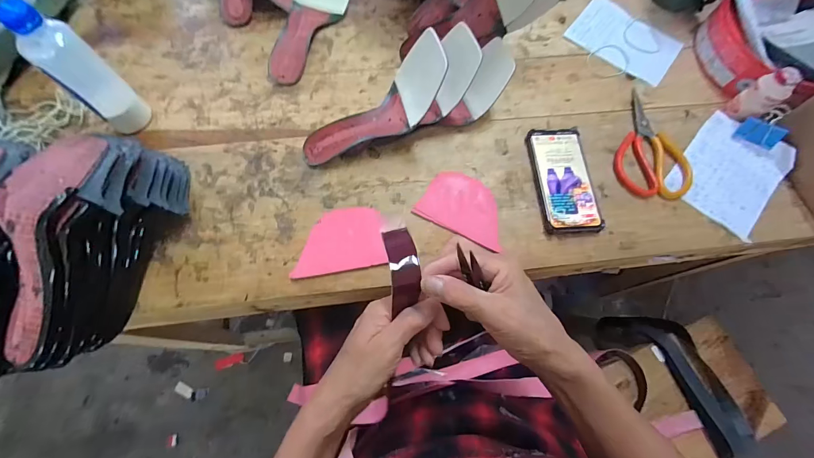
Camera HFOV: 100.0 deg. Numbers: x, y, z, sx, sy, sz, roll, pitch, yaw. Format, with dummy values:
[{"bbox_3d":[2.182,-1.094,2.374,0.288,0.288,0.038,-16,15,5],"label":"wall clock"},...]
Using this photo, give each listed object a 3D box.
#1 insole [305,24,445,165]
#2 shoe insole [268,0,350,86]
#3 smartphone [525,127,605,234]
[{"bbox_3d":[-0.043,-0.160,0.474,0.235,0.051,0.083,-30,71,16],"label":"insole"},{"bbox_3d":[-0.165,-0.342,0.561,0.084,0.054,0.231,20,82,5],"label":"shoe insole"},{"bbox_3d":[0.225,-0.073,0.497,0.079,0.017,0.164,-2,69,-3],"label":"smartphone"}]

